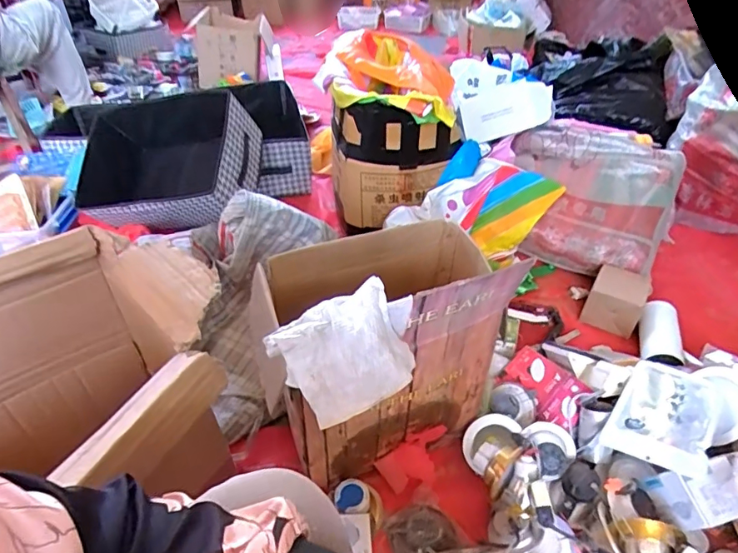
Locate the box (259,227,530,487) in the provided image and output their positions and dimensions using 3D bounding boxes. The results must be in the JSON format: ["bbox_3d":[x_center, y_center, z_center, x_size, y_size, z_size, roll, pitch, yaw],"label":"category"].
[{"bbox_3d":[0.023,0.090,0.770,0.347,0.392,0.271,-14,41,-16],"label":"box"}]

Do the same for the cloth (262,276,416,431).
[{"bbox_3d":[-0.026,0.078,0.511,0.142,0.089,0.102,-13,41,-15],"label":"cloth"}]

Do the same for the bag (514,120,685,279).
[{"bbox_3d":[0.539,-0.191,1.223,0.387,0.249,0.273,12,41,14],"label":"bag"}]

